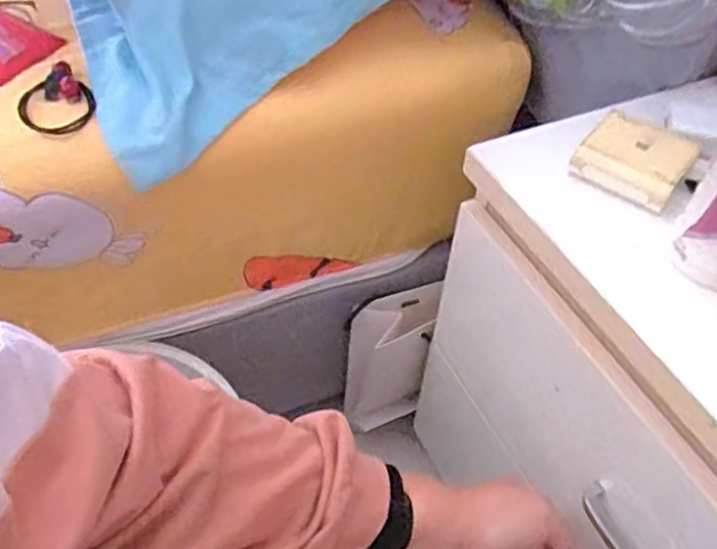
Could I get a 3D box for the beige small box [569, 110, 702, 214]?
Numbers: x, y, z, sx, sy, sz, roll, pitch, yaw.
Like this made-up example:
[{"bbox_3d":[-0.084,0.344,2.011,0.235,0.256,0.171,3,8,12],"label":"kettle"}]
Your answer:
[{"bbox_3d":[0.196,-0.080,0.476,0.069,0.024,0.073,31,54,23],"label":"beige small box"}]

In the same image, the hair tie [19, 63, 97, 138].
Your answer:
[{"bbox_3d":[-0.226,-0.130,0.498,0.051,0.017,0.057,-31,57,-27],"label":"hair tie"}]

